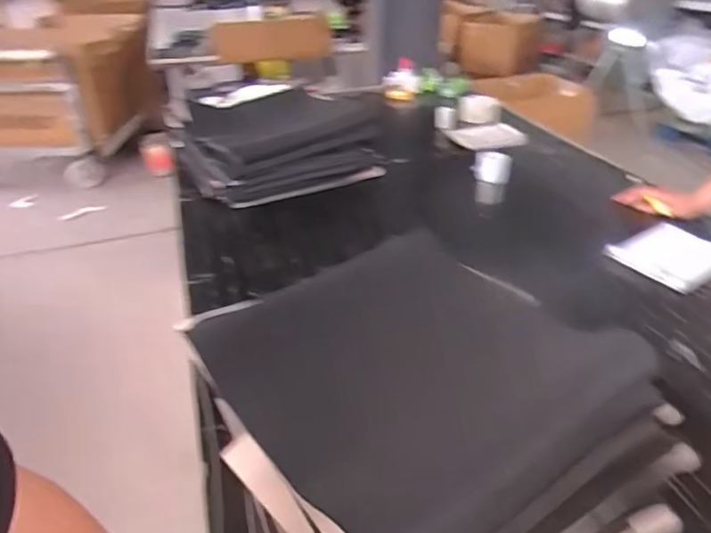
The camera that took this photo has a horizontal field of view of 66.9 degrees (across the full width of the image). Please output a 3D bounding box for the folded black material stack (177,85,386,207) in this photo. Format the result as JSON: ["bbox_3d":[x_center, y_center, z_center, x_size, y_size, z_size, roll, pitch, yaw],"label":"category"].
[{"bbox_3d":[-0.242,-0.374,1.554,0.487,0.162,0.504,-15,35,-23],"label":"folded black material stack"}]

